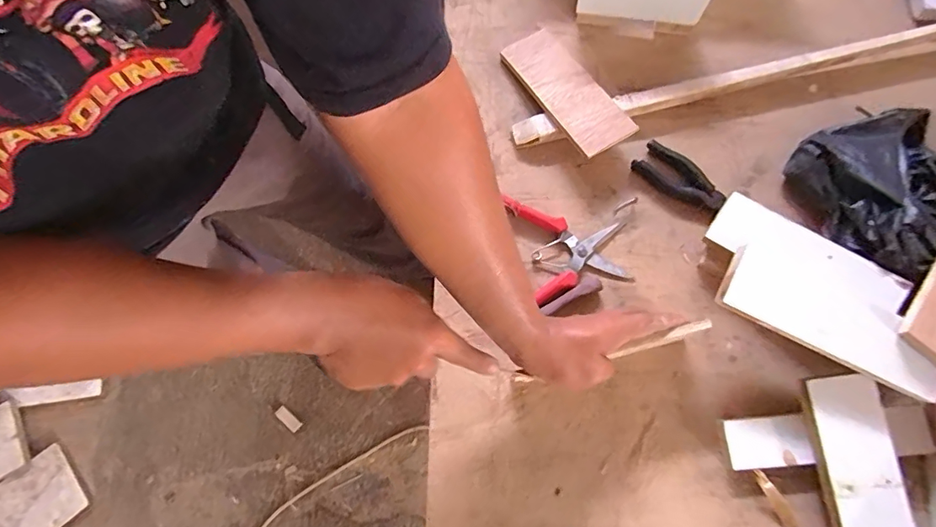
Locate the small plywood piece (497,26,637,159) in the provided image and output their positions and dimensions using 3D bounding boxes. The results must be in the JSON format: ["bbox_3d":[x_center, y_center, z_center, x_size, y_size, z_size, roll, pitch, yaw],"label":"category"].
[{"bbox_3d":[0.120,-0.214,0.596,0.072,0.013,0.191,-32,69,-7],"label":"small plywood piece"}]

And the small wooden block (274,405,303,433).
[{"bbox_3d":[-0.469,0.404,1.256,0.074,0.007,0.031,39,80,11],"label":"small wooden block"}]

